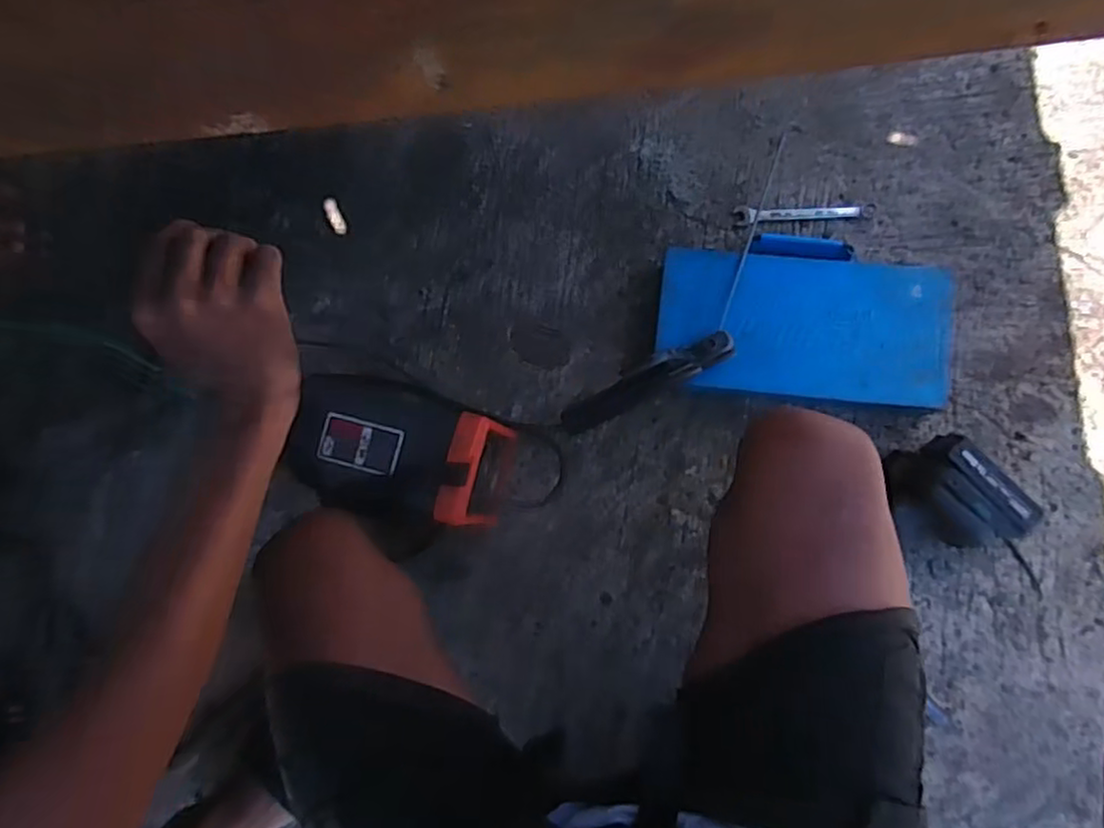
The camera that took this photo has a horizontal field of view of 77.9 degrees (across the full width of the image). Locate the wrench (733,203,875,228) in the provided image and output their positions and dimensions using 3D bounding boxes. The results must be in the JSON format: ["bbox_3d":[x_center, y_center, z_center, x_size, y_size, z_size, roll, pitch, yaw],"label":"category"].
[{"bbox_3d":[0.289,-0.228,0.784,0.151,0.008,0.025,2,81,7],"label":"wrench"}]

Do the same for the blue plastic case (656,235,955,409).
[{"bbox_3d":[0.271,-0.105,0.750,0.299,0.053,0.183,5,81,8],"label":"blue plastic case"}]

